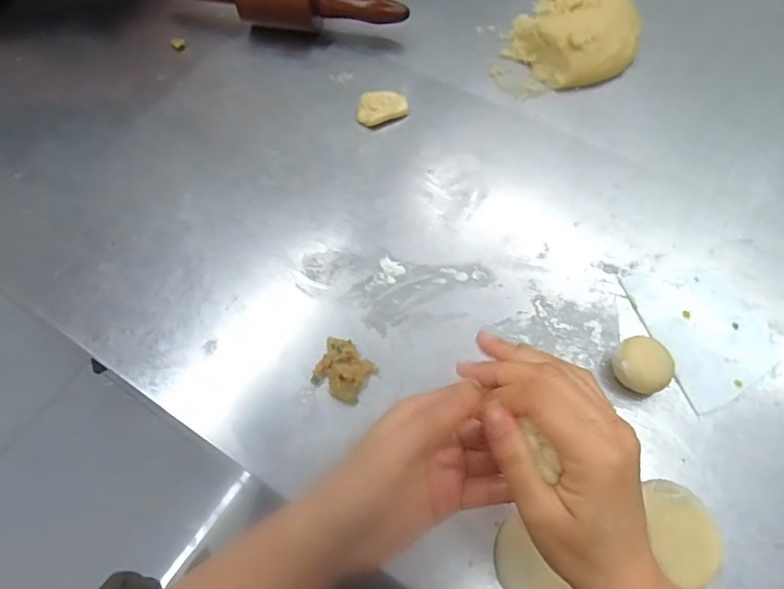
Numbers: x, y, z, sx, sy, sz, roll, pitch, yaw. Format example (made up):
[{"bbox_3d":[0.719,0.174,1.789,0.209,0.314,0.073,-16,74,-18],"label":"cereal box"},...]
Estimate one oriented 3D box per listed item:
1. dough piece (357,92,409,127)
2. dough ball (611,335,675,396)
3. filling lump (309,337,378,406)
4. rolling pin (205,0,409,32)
[{"bbox_3d":[-0.010,-0.199,0.557,0.054,0.017,0.035,-20,64,-9],"label":"dough piece"},{"bbox_3d":[0.199,0.056,0.417,0.045,0.026,0.045,-1,63,1],"label":"dough ball"},{"bbox_3d":[-0.041,0.061,0.426,0.047,0.017,0.041,30,67,16],"label":"filling lump"},{"bbox_3d":[-0.129,-0.334,0.609,0.285,0.063,0.053,4,63,4],"label":"rolling pin"}]

